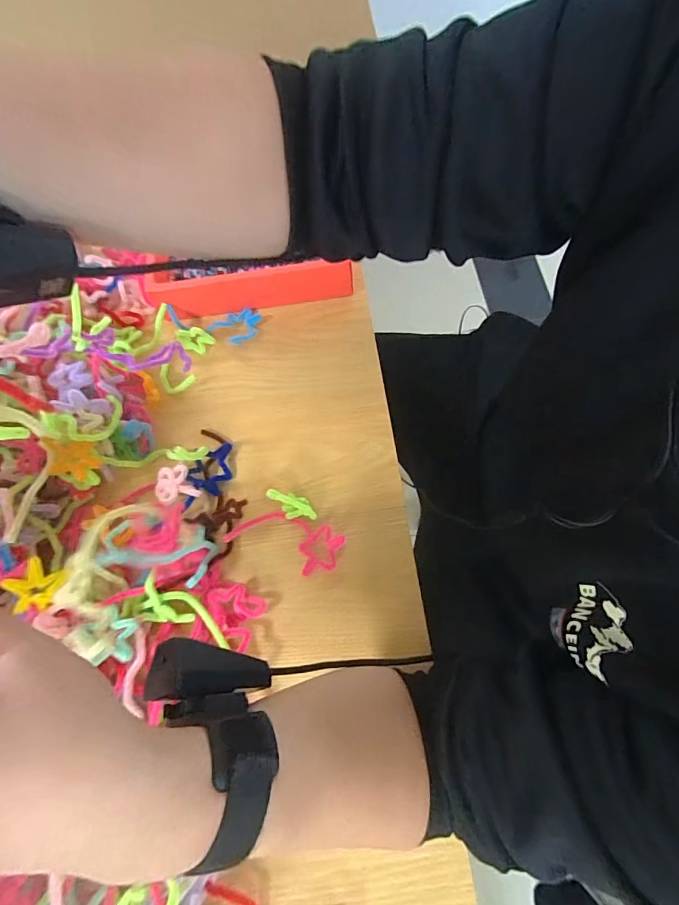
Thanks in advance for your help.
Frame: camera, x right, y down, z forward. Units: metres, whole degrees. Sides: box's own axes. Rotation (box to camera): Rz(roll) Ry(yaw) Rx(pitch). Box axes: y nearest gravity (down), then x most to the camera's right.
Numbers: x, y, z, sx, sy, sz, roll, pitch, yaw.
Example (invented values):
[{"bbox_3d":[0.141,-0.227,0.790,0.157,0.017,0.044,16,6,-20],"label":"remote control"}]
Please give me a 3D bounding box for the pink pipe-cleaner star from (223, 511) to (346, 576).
[{"bbox_3d":[-0.049,0.084,0.406,0.103,0.036,0.050,17,74,11],"label":"pink pipe-cleaner star"}]

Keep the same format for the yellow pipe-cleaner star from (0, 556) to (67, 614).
[{"bbox_3d":[-0.247,0.108,0.346,0.048,0.010,0.036,-38,72,-7],"label":"yellow pipe-cleaner star"}]

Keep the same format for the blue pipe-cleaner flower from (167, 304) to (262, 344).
[{"bbox_3d":[-0.148,-0.151,0.501,0.106,0.014,0.047,-5,71,4],"label":"blue pipe-cleaner flower"}]

